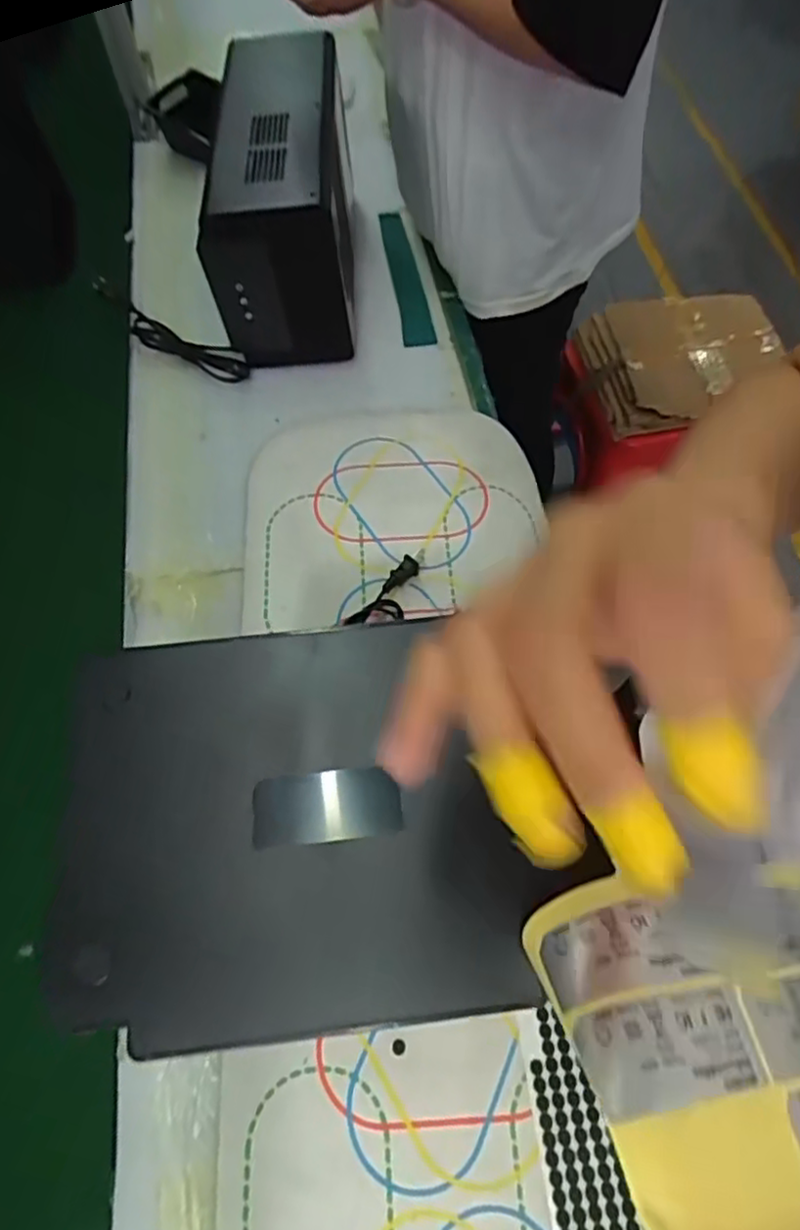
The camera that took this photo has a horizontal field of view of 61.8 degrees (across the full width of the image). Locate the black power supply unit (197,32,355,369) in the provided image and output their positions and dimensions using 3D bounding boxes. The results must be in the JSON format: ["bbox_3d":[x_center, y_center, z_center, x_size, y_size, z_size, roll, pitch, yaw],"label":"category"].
[{"bbox_3d":[-0.136,-0.511,0.808,0.141,0.215,0.355,-2,63,1],"label":"black power supply unit"}]

